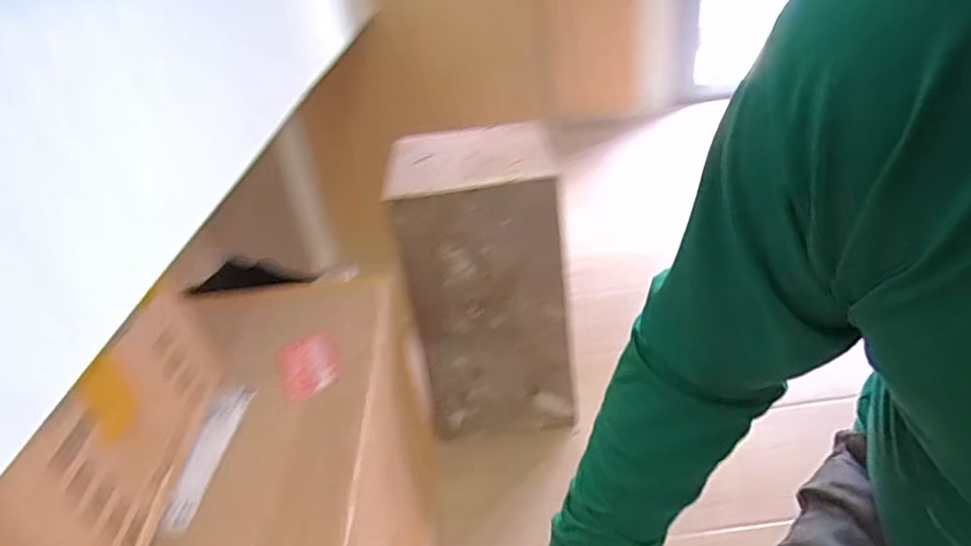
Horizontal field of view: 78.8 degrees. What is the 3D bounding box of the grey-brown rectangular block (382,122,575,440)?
[{"bbox_3d":[-0.003,0.019,0.969,0.233,0.432,0.273,-6,31,0],"label":"grey-brown rectangular block"}]

